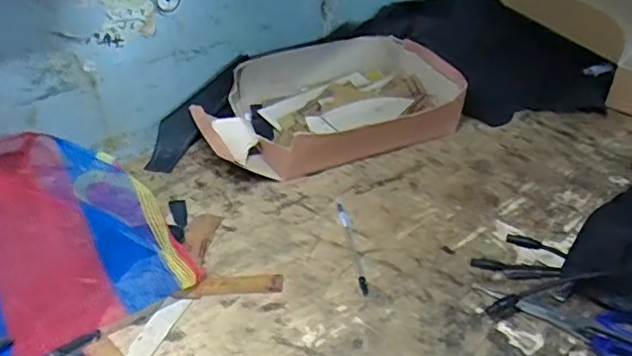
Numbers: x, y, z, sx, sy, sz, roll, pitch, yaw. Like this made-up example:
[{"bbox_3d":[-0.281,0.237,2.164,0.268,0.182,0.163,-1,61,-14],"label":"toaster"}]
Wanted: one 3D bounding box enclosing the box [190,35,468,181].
[{"bbox_3d":[0.016,-0.103,0.783,0.348,0.096,0.229,-13,40,-21],"label":"box"}]

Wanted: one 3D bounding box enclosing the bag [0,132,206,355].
[{"bbox_3d":[-0.293,0.060,0.545,0.271,0.085,0.254,-25,45,-33],"label":"bag"}]

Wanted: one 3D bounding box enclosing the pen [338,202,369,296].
[{"bbox_3d":[0.040,0.073,0.621,0.011,0.007,0.139,-3,37,-9],"label":"pen"}]

